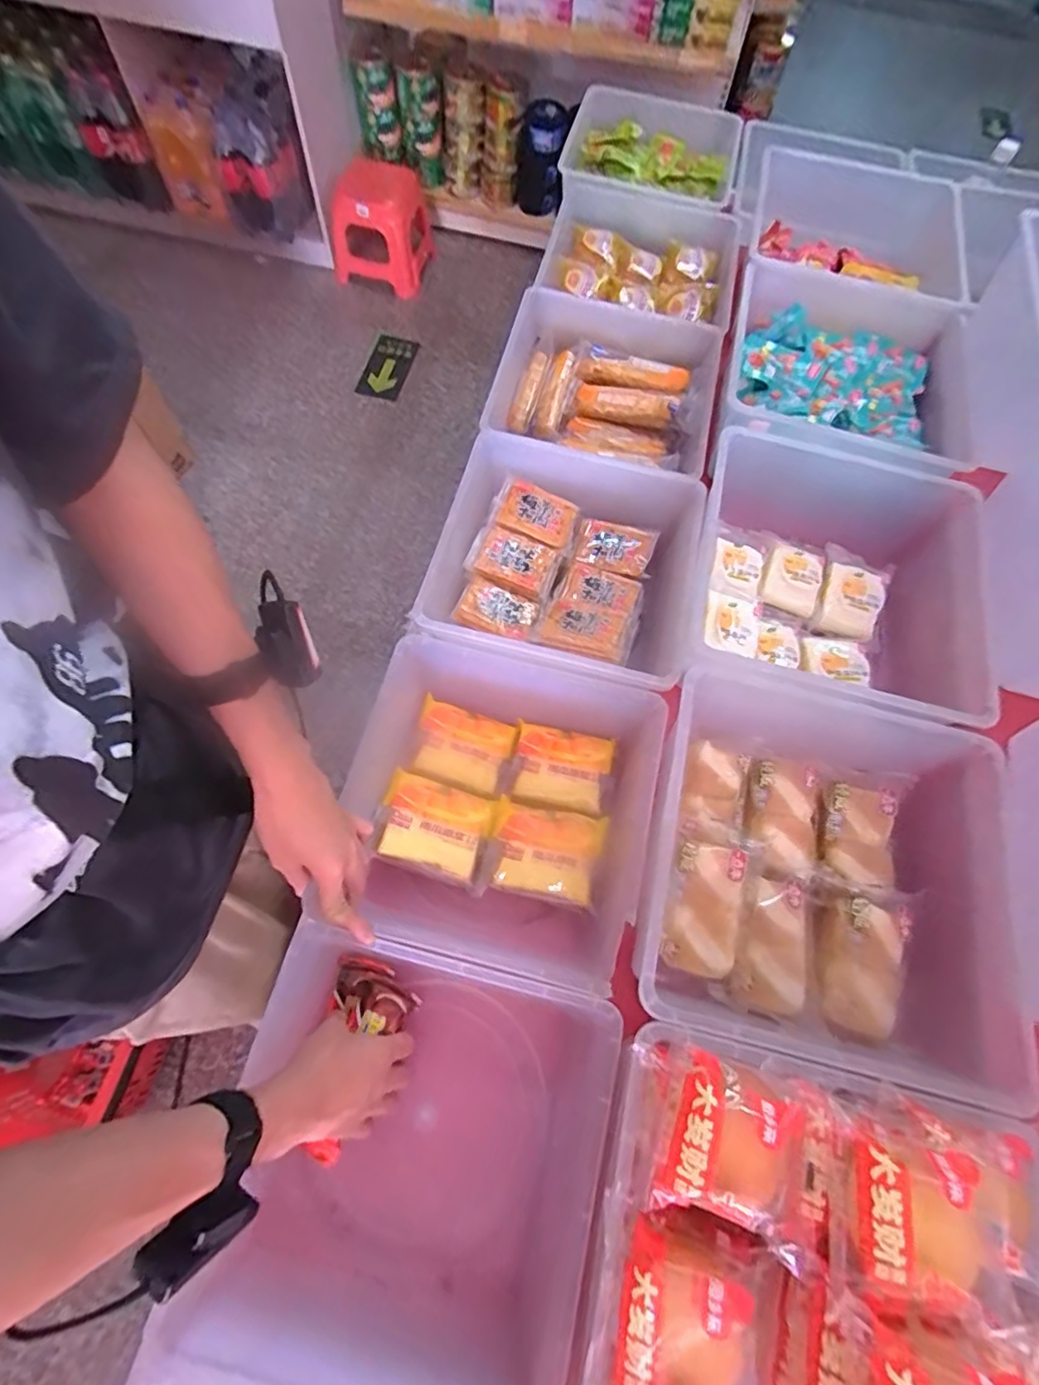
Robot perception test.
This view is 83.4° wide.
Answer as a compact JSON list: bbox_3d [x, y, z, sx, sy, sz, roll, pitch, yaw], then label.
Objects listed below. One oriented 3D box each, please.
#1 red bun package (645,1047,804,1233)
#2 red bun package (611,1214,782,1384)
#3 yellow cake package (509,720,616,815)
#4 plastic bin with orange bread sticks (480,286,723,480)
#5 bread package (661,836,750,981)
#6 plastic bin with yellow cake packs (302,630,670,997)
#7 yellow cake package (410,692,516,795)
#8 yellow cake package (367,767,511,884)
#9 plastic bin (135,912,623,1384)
[{"bbox_3d":[0.130,0.278,0.358,0.080,0.050,0.081,23,68,6],"label":"red bun package"},{"bbox_3d":[0.103,0.373,0.339,0.087,0.039,0.076,15,67,3],"label":"red bun package"},{"bbox_3d":[0.050,0.094,0.709,0.110,0.035,0.090,12,82,9],"label":"yellow cake package"},{"bbox_3d":[0.121,-0.412,0.834,0.302,0.097,0.287,16,67,4],"label":"plastic bin with orange bread sticks"},{"bbox_3d":[0.172,0.196,0.527,0.067,0.037,0.110,15,67,3],"label":"bread package"},{"bbox_3d":[-0.027,0.131,0.636,0.300,0.146,0.301,16,67,4],"label":"plastic bin with yellow cake packs"},{"bbox_3d":[-0.072,0.067,0.705,0.111,0.040,0.087,21,80,-9],"label":"yellow cake package"},{"bbox_3d":[-0.090,0.152,0.655,0.131,0.046,0.098,14,67,3],"label":"yellow cake package"},{"bbox_3d":[-0.079,0.402,0.511,0.311,0.172,0.301,13,67,3],"label":"plastic bin"}]

